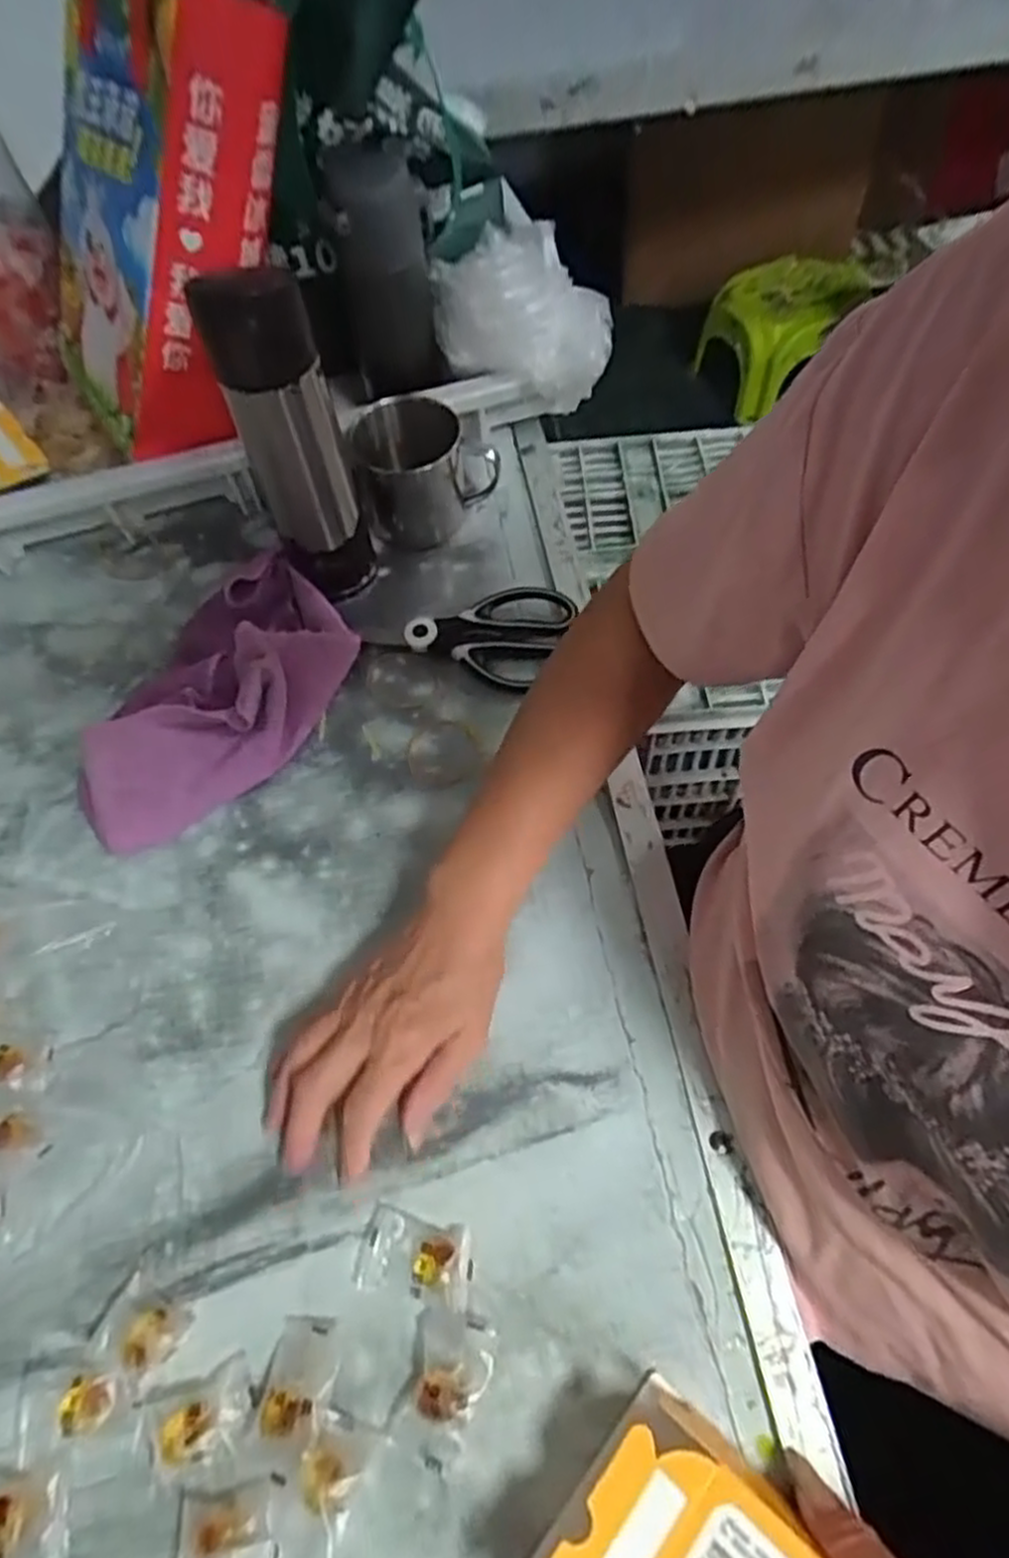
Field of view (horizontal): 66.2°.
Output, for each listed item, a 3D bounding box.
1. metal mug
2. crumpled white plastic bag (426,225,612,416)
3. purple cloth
[{"bbox_3d":[-0.066,-0.245,0.609,0.102,0.073,0.099,-22,62,-9],"label":"metal mug"},{"bbox_3d":[0.012,-0.365,0.591,0.128,0.124,0.110,-8,60,-1],"label":"crumpled white plastic bag"},{"bbox_3d":[-0.202,-0.060,0.541,0.138,0.035,0.235,19,63,13],"label":"purple cloth"}]

